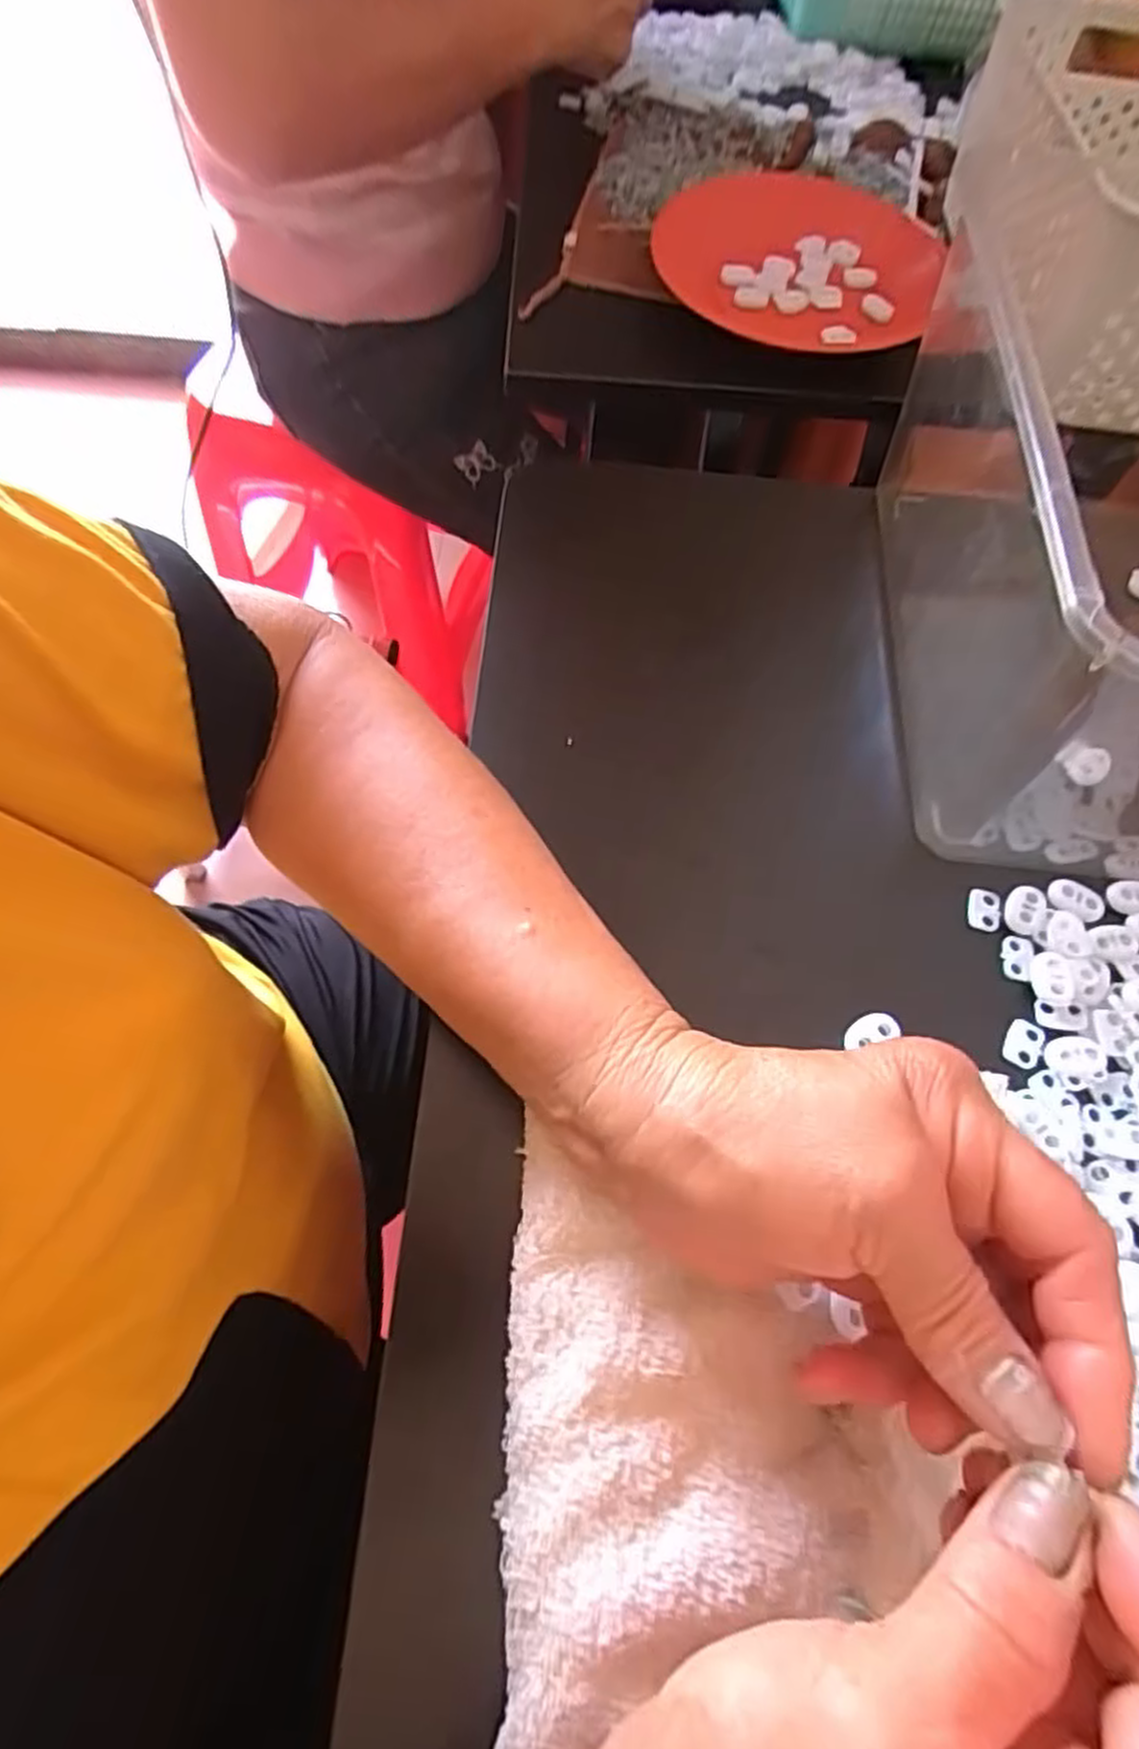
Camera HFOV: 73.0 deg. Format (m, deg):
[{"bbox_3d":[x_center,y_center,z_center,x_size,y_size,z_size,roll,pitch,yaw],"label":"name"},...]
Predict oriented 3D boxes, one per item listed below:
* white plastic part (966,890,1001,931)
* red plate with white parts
[{"bbox_3d":[0.175,0.015,0.325,0.012,0.004,0.017,17,63,5],"label":"white plastic part"},{"bbox_3d":[0.153,-0.418,0.518,0.187,0.023,0.173,1,63,-3],"label":"red plate with white parts"}]

